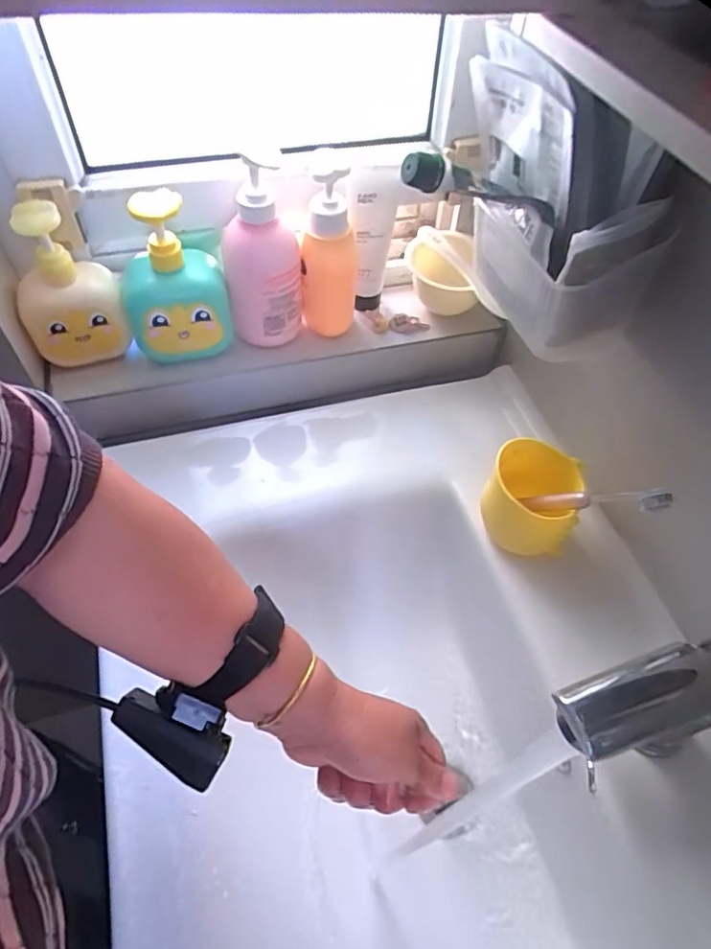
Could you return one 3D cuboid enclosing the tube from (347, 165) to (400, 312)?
[{"bbox_3d":[0.017,-0.255,0.633,0.049,0.169,0.037,5,53,2],"label":"tube"}]

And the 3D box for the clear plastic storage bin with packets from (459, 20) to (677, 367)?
[{"bbox_3d":[0.147,-0.215,0.455,0.127,0.185,0.176,-15,55,-13],"label":"clear plastic storage bin with packets"}]

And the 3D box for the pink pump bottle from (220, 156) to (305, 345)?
[{"bbox_3d":[-0.095,-0.213,0.581,0.076,0.197,0.063,-3,53,-4],"label":"pink pump bottle"}]

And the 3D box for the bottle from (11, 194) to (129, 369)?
[{"bbox_3d":[-0.280,-0.180,0.547,0.094,0.146,0.055,-14,54,-12],"label":"bottle"}]

